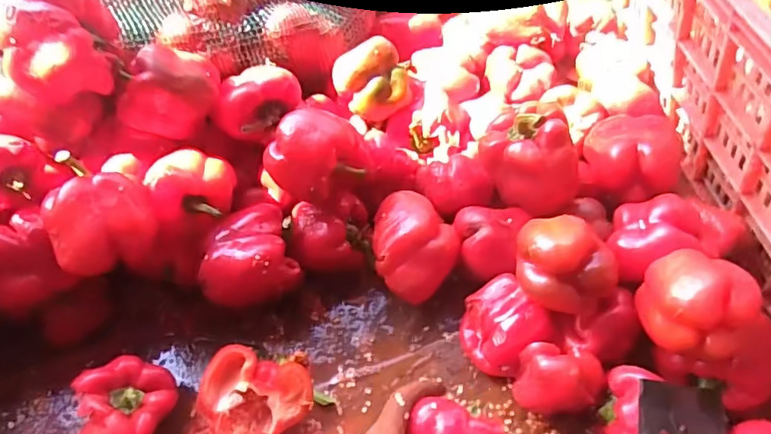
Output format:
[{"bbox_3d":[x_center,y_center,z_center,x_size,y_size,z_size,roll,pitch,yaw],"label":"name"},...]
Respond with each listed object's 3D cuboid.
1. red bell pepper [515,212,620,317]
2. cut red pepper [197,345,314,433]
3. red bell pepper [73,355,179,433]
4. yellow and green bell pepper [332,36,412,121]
[{"bbox_3d":[0.166,0.041,0.482,0.082,0.065,0.078,-3,56,4],"label":"red bell pepper"},{"bbox_3d":[-0.125,0.177,0.508,0.099,0.062,0.092,10,58,10],"label":"cut red pepper"},{"bbox_3d":[-0.259,0.199,0.503,0.092,0.068,0.110,0,57,4],"label":"red bell pepper"},{"bbox_3d":[-0.017,-0.166,0.609,0.088,0.066,0.067,-10,56,-1],"label":"yellow and green bell pepper"}]

